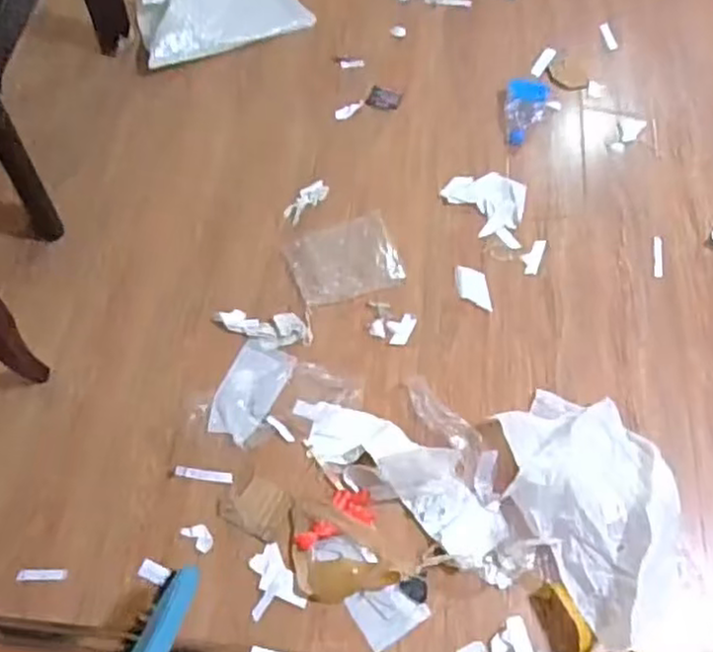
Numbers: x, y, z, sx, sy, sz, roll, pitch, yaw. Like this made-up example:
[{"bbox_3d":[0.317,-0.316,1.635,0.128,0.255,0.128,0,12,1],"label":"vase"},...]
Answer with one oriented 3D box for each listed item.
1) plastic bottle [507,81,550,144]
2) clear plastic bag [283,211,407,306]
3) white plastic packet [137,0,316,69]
[{"bbox_3d":[0.379,-0.475,1.576,0.091,0.047,0.171,9,63,4],"label":"plastic bottle"},{"bbox_3d":[-0.021,-0.132,1.379,0.205,0.007,0.171,-17,64,-9],"label":"clear plastic bag"},{"bbox_3d":[-0.348,-0.767,1.678,0.391,0.082,0.306,-29,66,-15],"label":"white plastic packet"}]

